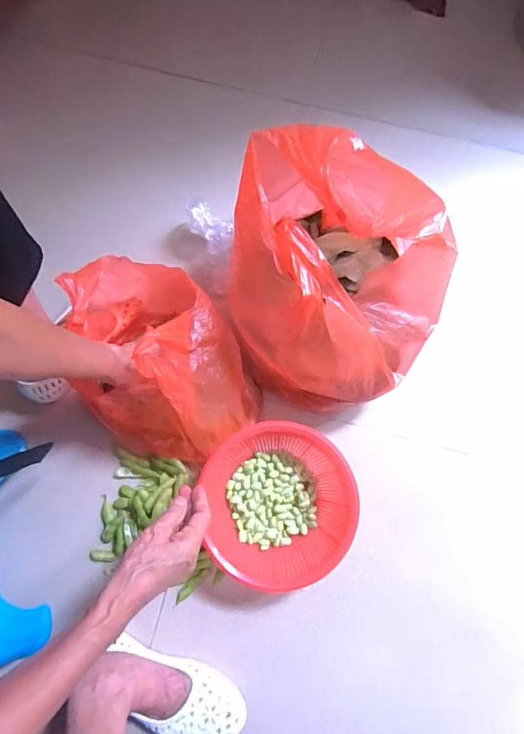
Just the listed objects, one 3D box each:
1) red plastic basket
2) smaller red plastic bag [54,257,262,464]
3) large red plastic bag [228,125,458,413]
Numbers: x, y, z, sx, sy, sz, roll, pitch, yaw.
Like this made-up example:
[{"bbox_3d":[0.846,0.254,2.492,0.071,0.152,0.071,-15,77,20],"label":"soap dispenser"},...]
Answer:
[{"bbox_3d":[0.024,0.170,0.576,0.177,0.076,0.189,-16,79,-3],"label":"red plastic basket"},{"bbox_3d":[-0.130,-0.012,0.556,0.197,0.182,0.241,-14,79,-2],"label":"smaller red plastic bag"},{"bbox_3d":[0.087,-0.108,0.529,0.259,0.232,0.268,25,80,5],"label":"large red plastic bag"}]

